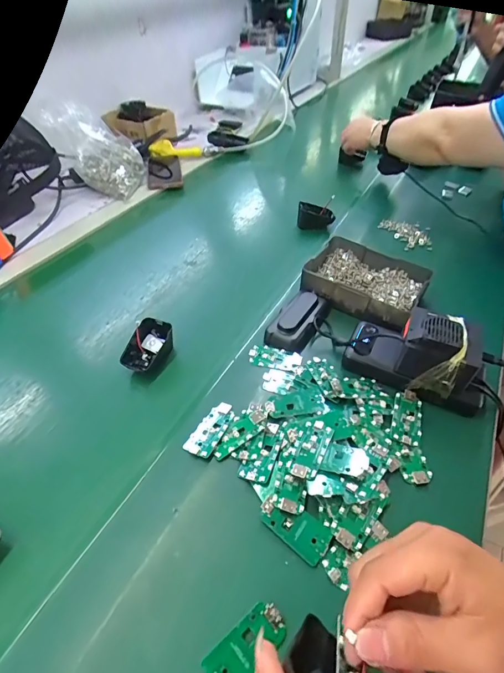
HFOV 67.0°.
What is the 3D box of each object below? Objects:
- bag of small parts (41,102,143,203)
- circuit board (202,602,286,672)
[{"bbox_3d":[-0.328,-0.405,0.831,0.193,0.142,0.139,30,53,28],"label":"bag of small parts"},{"bbox_3d":[-0.003,0.225,0.275,0.062,0.004,0.031,-34,64,-28],"label":"circuit board"}]

